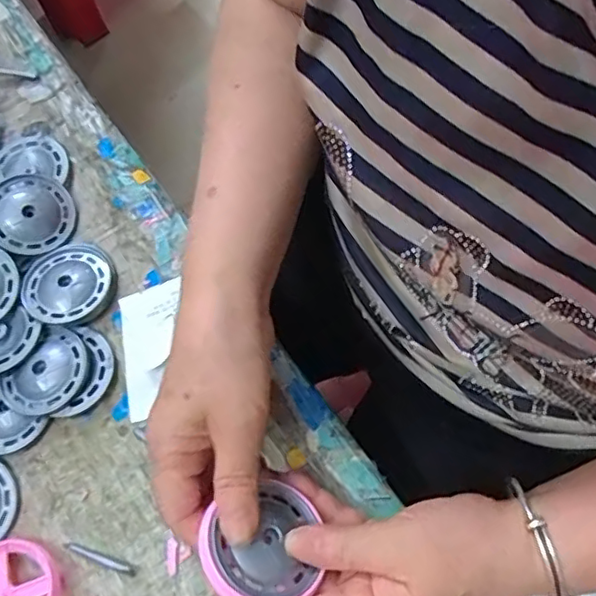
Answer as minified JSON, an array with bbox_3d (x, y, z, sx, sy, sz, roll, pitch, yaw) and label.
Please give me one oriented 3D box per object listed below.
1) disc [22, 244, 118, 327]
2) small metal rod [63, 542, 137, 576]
[{"bbox_3d":[-0.150,-0.010,0.393,0.057,0.005,0.057,-2,71,6],"label":"disc"},{"bbox_3d":[-0.115,0.152,0.350,0.046,0.005,0.006,16,74,11],"label":"small metal rod"}]

